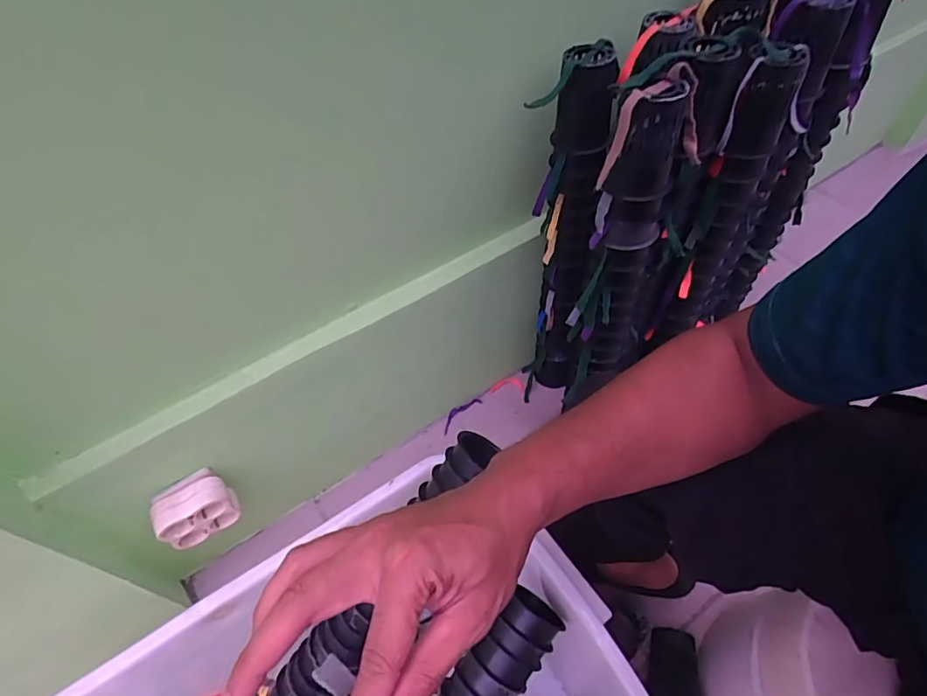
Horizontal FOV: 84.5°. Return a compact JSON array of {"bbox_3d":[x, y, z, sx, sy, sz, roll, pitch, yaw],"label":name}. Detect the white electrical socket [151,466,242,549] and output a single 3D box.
[{"bbox_3d":[-0.376,0.226,0.721,0.094,0.088,0.056,-29,57,-18],"label":"white electrical socket"}]

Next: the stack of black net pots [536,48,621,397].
[{"bbox_3d":[0.169,-0.142,0.825,0.097,0.603,0.094,5,53,6],"label":"stack of black net pots"}]

